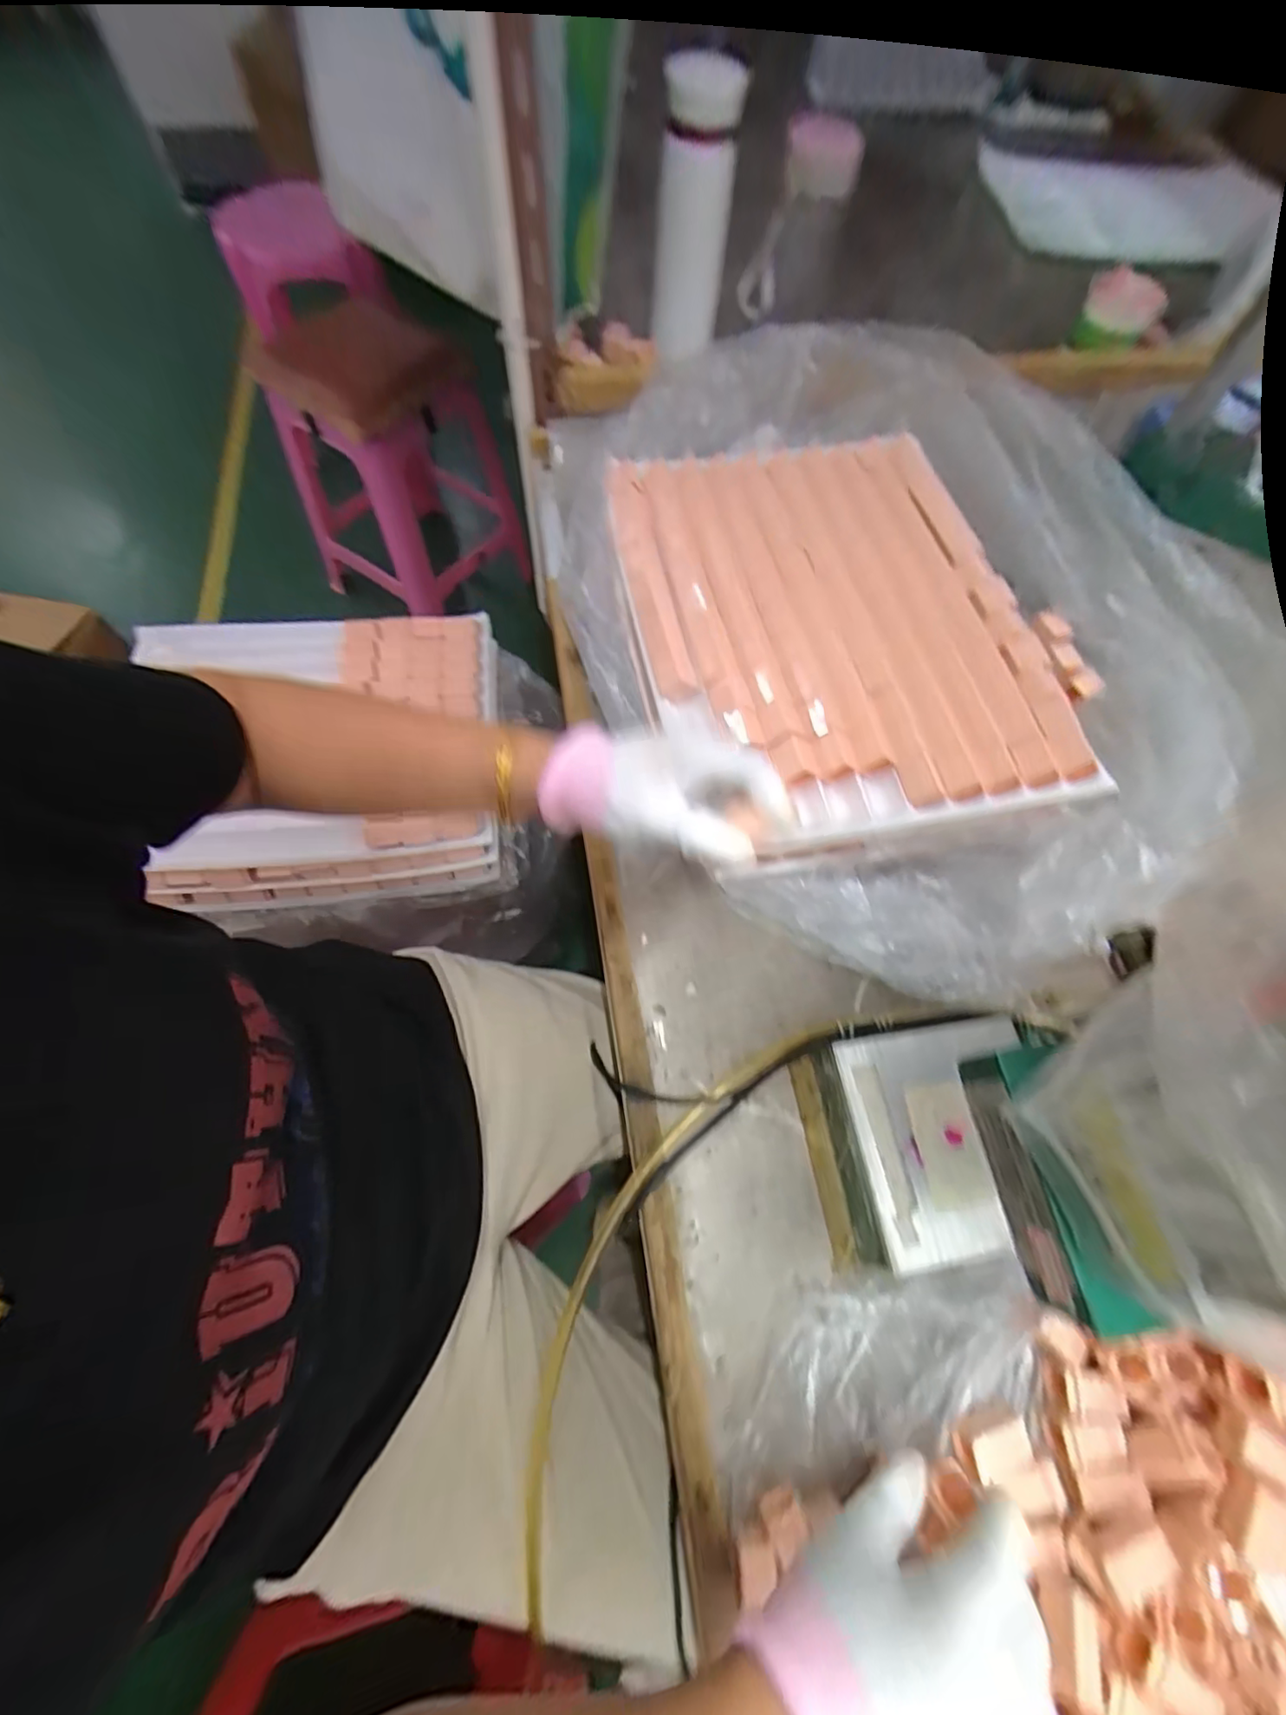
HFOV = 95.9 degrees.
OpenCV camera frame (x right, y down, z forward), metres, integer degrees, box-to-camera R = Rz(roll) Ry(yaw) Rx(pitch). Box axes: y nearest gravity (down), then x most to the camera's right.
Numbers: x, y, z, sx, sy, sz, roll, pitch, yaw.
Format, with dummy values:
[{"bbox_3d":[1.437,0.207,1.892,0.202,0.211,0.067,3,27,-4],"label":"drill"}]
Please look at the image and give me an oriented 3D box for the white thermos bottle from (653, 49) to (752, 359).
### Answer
[{"bbox_3d":[0.048,-0.609,0.565,0.068,0.197,0.074,5,67,0],"label":"white thermos bottle"}]

